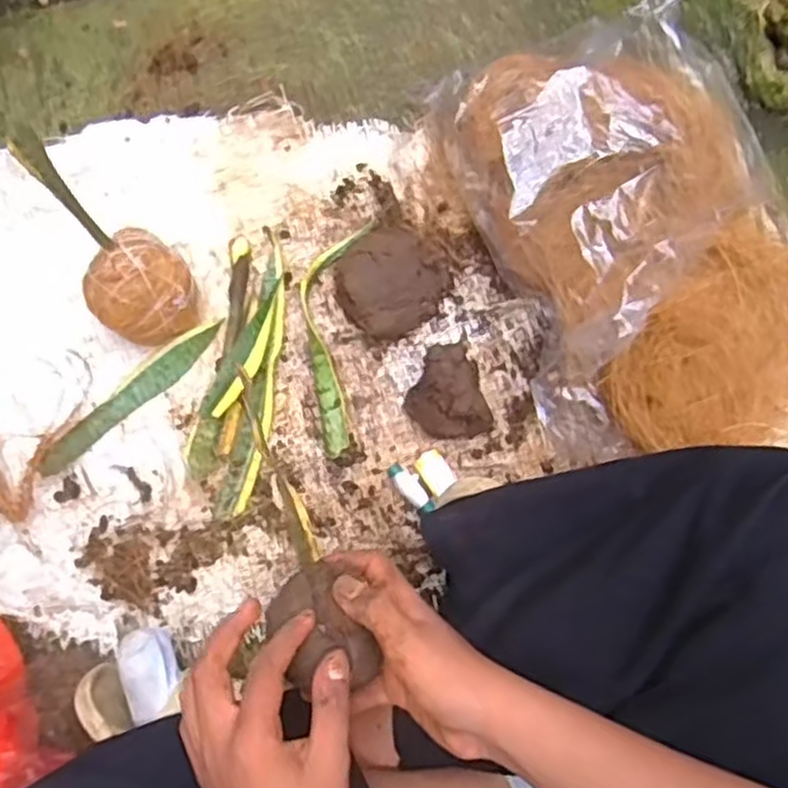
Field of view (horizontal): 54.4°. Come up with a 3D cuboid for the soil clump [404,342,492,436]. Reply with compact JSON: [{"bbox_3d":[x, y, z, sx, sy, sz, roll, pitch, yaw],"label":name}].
[{"bbox_3d":[0.049,0.002,0.722,0.073,0.048,0.080,1,71,-2],"label":"soil clump"}]

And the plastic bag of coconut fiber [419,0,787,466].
[{"bbox_3d":[0.254,-0.169,0.743,0.334,0.151,0.445,-18,73,-8],"label":"plastic bag of coconut fiber"}]

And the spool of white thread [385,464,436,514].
[{"bbox_3d":[0.016,0.086,0.706,0.019,0.017,0.057,-36,76,-13],"label":"spool of white thread"}]

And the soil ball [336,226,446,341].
[{"bbox_3d":[-0.001,-0.116,0.756,0.099,0.052,0.113,37,73,10],"label":"soil ball"}]

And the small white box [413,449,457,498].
[{"bbox_3d":[0.040,0.072,0.709,0.029,0.020,0.040,-29,74,-12],"label":"small white box"}]

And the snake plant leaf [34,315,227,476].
[{"bbox_3d":[-0.249,-0.005,0.723,0.032,0.018,0.202,43,74,12],"label":"snake plant leaf"}]

